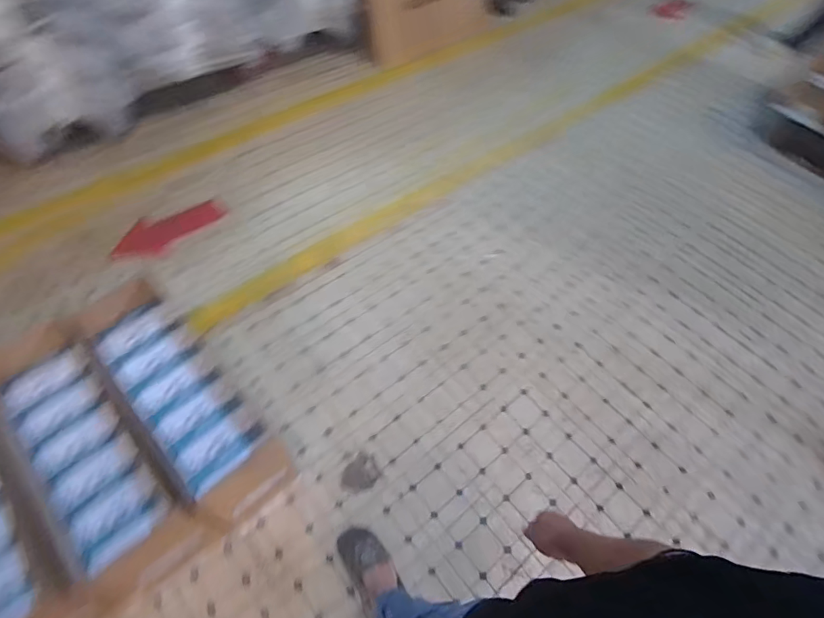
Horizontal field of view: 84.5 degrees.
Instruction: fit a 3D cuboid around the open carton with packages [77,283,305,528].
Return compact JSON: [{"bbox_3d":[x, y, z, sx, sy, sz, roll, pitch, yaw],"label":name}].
[{"bbox_3d":[-0.591,0.310,1.276,0.236,0.384,0.542,-38,65,-25],"label":"open carton with packages"}]

